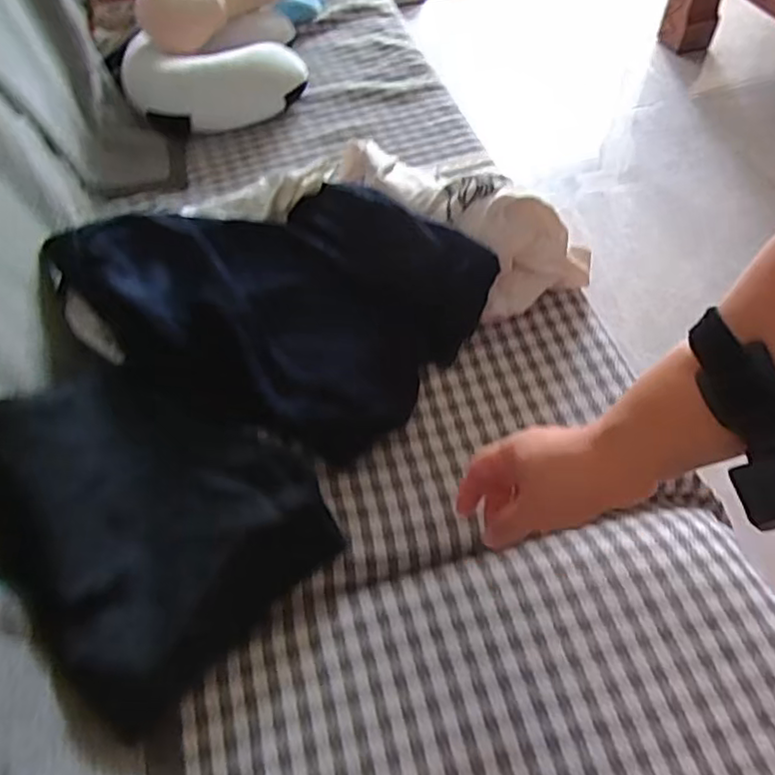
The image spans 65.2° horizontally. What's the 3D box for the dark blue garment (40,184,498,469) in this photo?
[{"bbox_3d":[-0.122,-0.095,0.614,0.362,0.095,0.279,32,61,22],"label":"dark blue garment"}]

